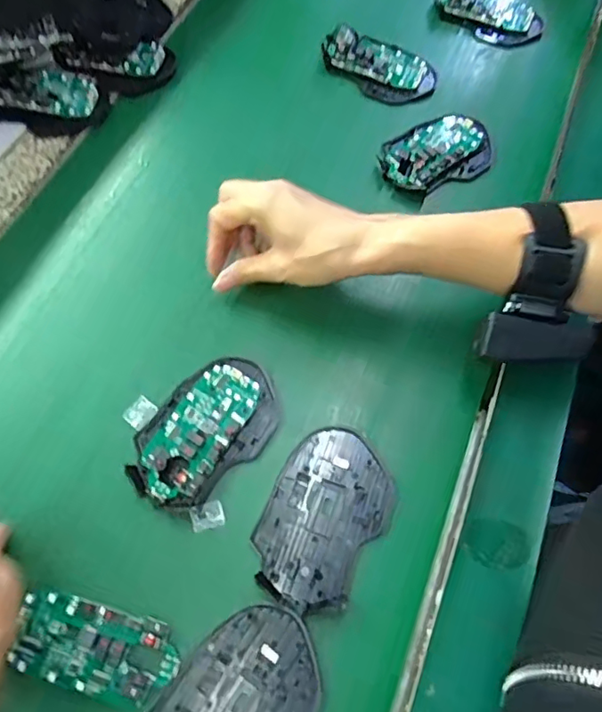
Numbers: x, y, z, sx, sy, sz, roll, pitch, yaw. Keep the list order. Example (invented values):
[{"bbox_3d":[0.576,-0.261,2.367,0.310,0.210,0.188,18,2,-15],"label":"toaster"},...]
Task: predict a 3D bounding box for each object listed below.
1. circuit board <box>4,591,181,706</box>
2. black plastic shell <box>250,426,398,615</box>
[{"bbox_3d":[-0.119,0.167,0.316,0.094,0.013,0.044,14,64,4],"label":"circuit board"},{"bbox_3d":[0.015,0.103,0.356,0.073,0.005,0.112,26,66,10],"label":"black plastic shell"}]

